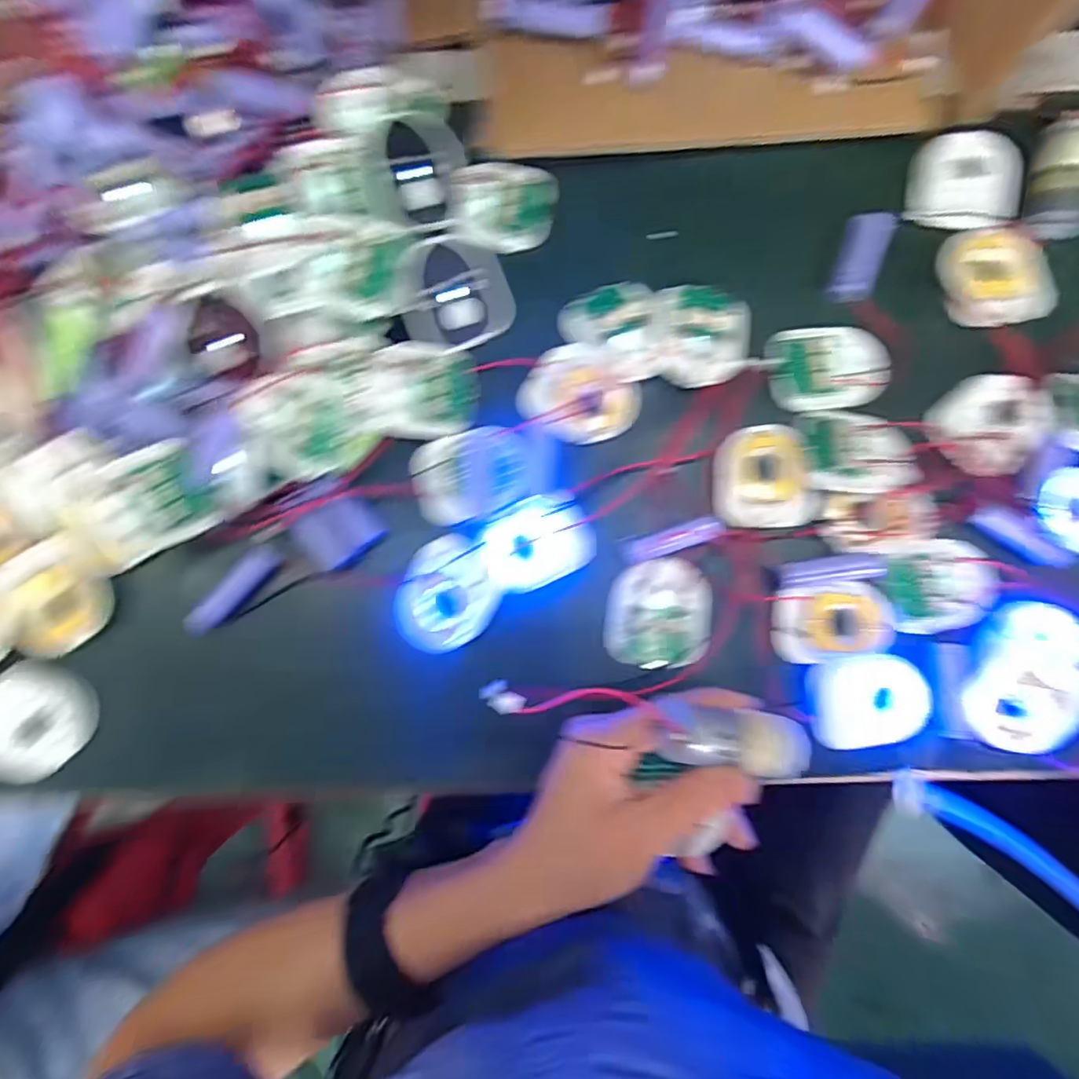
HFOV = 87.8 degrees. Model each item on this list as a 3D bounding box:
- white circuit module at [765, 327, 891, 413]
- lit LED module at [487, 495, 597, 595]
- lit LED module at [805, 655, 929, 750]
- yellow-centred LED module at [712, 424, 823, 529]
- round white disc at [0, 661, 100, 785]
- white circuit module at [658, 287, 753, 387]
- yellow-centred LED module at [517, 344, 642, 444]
[{"bbox_3d":[0.167,-0.100,0.325,0.068,0.010,0.050,-8,85,-2],"label":"white circuit module"},{"bbox_3d":[0.000,0.001,0.309,0.060,0.010,0.045,-26,85,-3],"label":"lit LED module"},{"bbox_3d":[0.178,0.087,0.304,0.062,0.007,0.047,-8,85,-1],"label":"lit LED module"},{"bbox_3d":[0.127,-0.036,0.314,0.056,0.007,0.057,-2,85,-1],"label":"yellow-centred LED module"},{"bbox_3d":[-0.272,0.097,0.297,0.060,0.009,0.061,0,85,-1],"label":"round white disc"},{"bbox_3d":[0.096,-0.117,0.320,0.053,0.010,0.059,-3,85,-1],"label":"white circuit module"},{"bbox_3d":[0.024,-0.083,0.321,0.065,0.006,0.052,23,85,2],"label":"yellow-centred LED module"}]

